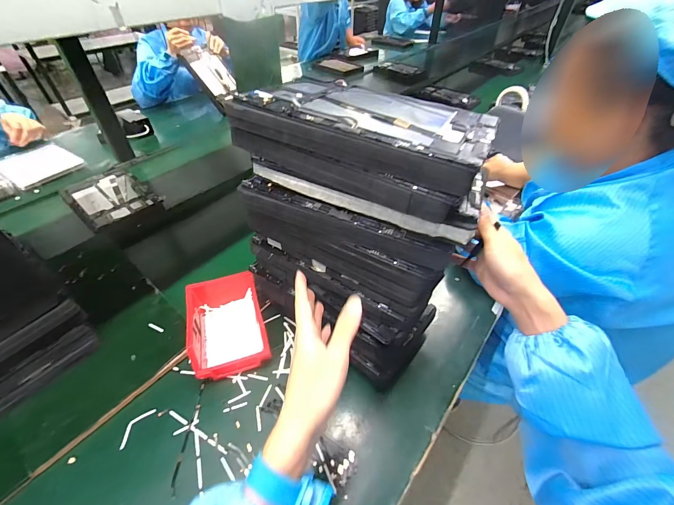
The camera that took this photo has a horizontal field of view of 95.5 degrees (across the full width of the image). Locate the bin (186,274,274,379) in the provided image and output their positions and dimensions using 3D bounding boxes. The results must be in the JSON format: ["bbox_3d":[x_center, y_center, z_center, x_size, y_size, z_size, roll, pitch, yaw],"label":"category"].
[{"bbox_3d":[-0.173,0.106,0.487,0.103,0.072,0.163,-14,47,-14],"label":"bin"}]

